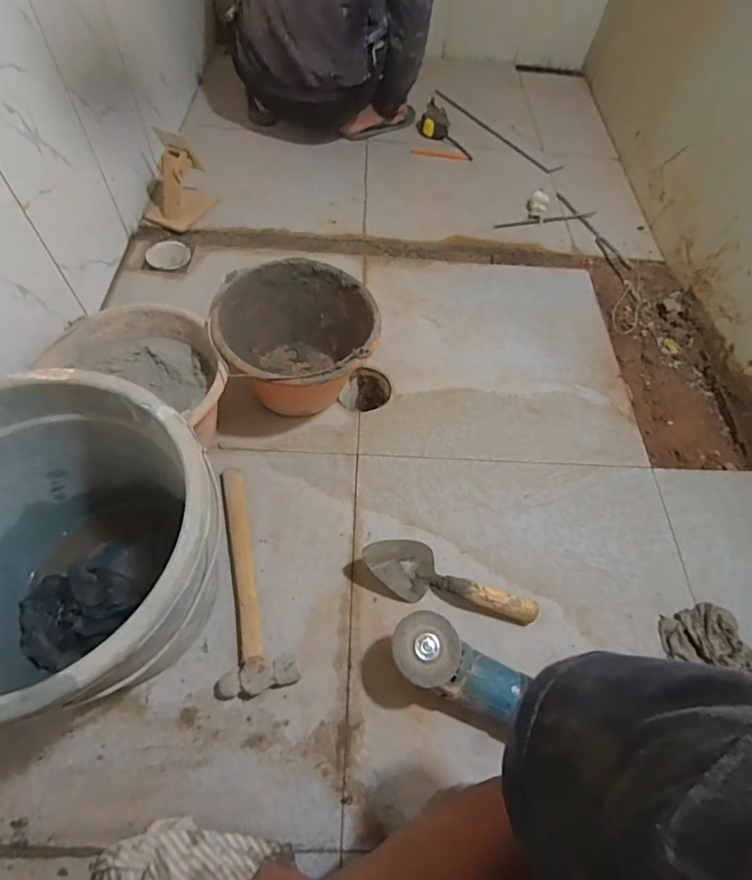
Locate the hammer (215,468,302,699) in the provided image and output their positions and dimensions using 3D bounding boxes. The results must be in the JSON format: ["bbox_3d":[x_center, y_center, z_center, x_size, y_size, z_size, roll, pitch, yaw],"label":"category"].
[{"bbox_3d":[-0.199,0.187,0.653,0.095,0.034,0.314,-18,61,-14],"label":"hammer"}]

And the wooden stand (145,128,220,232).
[{"bbox_3d":[-0.434,-0.560,1.020,0.108,0.153,0.114,26,60,12],"label":"wooden stand"}]

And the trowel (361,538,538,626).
[{"bbox_3d":[0.103,0.195,0.651,0.241,0.061,0.072,17,59,6],"label":"trowel"}]

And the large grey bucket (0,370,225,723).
[{"bbox_3d":[-0.314,0.126,0.503,0.303,0.256,0.302,3,58,-5],"label":"large grey bucket"}]

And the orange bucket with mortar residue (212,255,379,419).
[{"bbox_3d":[-0.125,-0.147,0.776,0.241,0.180,0.243,2,58,-3],"label":"orange bucket with mortar residue"}]

